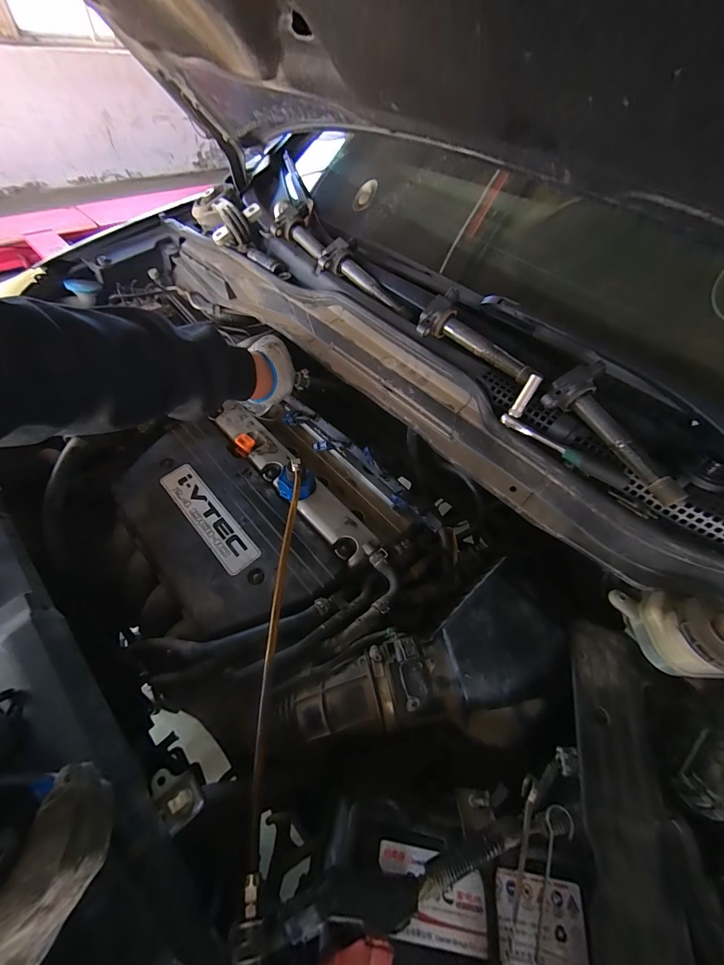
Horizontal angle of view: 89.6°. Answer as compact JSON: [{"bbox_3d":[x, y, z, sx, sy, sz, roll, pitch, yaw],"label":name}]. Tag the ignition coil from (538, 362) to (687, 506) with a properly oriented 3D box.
[{"bbox_3d":[0.267,-0.048,0.383,0.063,0.040,0.173,-22,70,-21],"label":"ignition coil"}]

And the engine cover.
[{"bbox_3d":[-0.233,0.055,0.581,0.241,0.042,0.411,-27,60,-23],"label":"engine cover"}]

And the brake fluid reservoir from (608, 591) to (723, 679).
[{"bbox_3d":[0.349,0.160,0.398,0.084,0.087,0.090,9,53,1],"label":"brake fluid reservoir"}]

